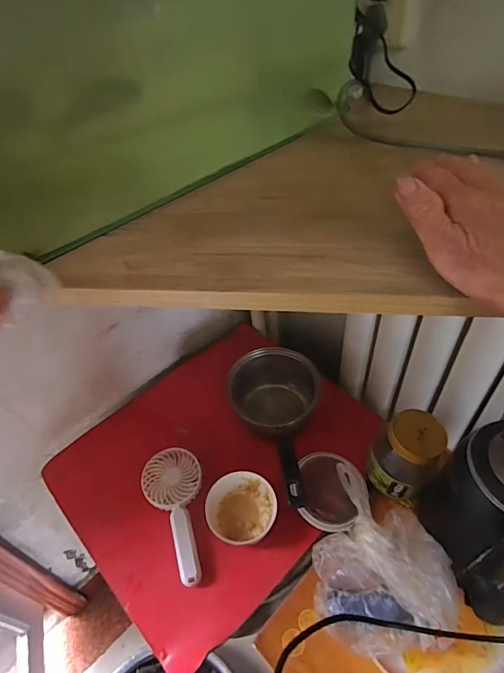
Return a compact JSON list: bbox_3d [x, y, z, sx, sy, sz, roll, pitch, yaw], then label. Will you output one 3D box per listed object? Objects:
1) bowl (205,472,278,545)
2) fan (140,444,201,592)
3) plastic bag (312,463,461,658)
[{"bbox_3d":[-0.015,0.278,0.653,0.109,0.049,0.106,3,46,8],"label":"bowl"},{"bbox_3d":[-0.124,0.288,0.664,0.094,0.047,0.208,-10,46,-5],"label":"fan"},{"bbox_3d":[0.161,0.311,0.569,0.172,0.131,0.235,-31,51,-23],"label":"plastic bag"}]

